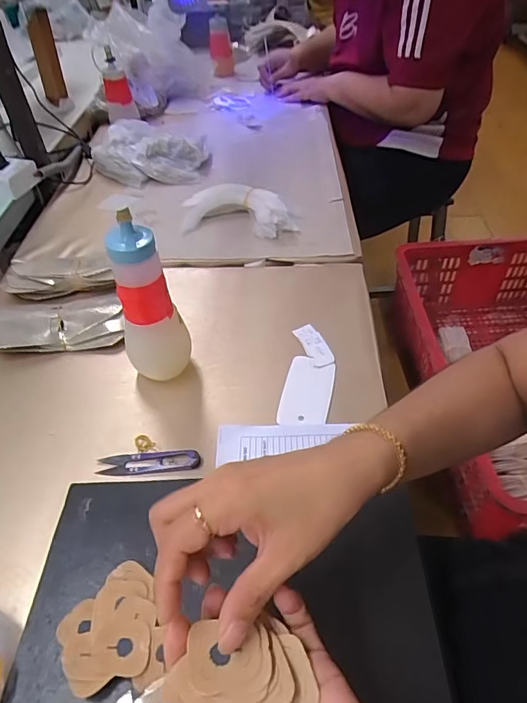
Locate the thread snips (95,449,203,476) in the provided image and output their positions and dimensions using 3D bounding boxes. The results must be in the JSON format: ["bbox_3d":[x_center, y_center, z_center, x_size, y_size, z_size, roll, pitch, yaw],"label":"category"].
[{"bbox_3d":[-0.114,0.110,0.466,0.100,0.005,0.022,-2,46,0],"label":"thread snips"}]

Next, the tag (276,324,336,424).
[{"bbox_3d":[0.054,0.024,0.543,0.054,0.006,0.147,7,47,6],"label":"tag"}]

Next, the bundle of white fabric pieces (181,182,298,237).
[{"bbox_3d":[-0.036,-0.224,0.748,0.184,0.044,0.098,10,47,11],"label":"bundle of white fabric pieces"}]

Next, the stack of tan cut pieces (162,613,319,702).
[{"bbox_3d":[-0.014,0.172,0.248,0.075,0.013,0.050,-4,46,-2],"label":"stack of tan cut pieces"}]

